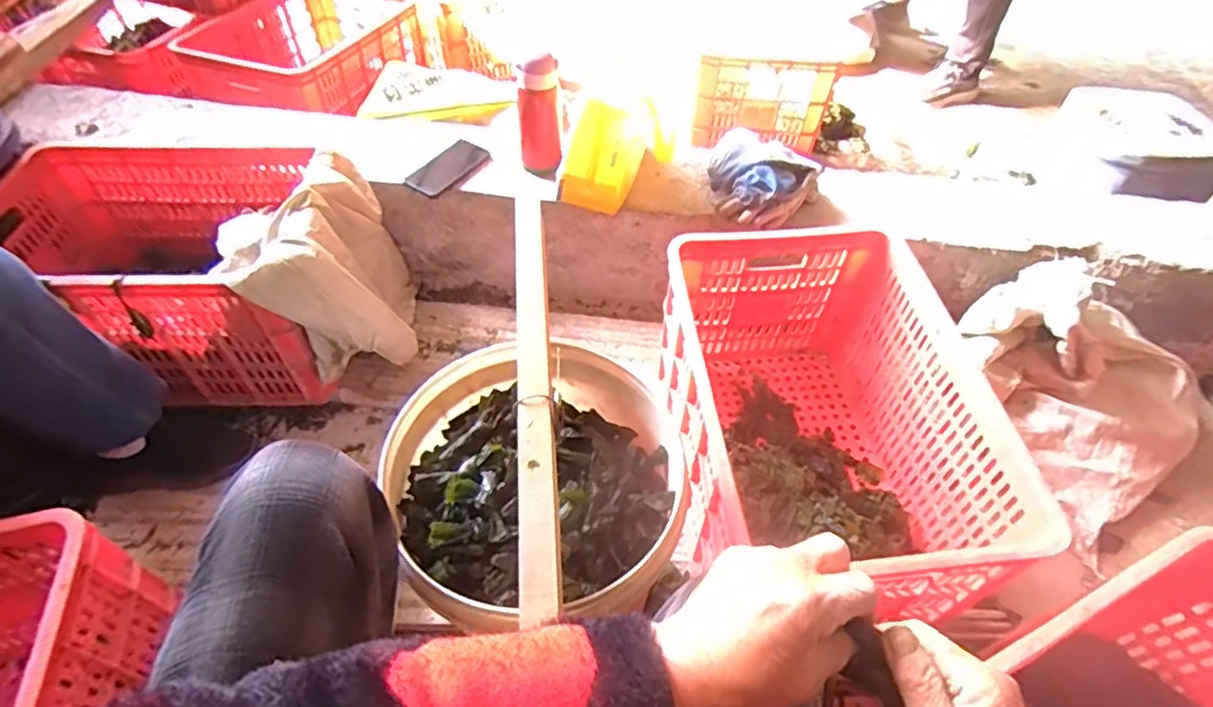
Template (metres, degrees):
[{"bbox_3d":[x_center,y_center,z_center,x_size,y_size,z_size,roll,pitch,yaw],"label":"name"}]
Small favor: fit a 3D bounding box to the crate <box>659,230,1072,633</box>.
[{"bbox_3d":[0.283,0.104,0.896,0.352,0.288,0.498,-3,52,-5],"label":"crate"}]

